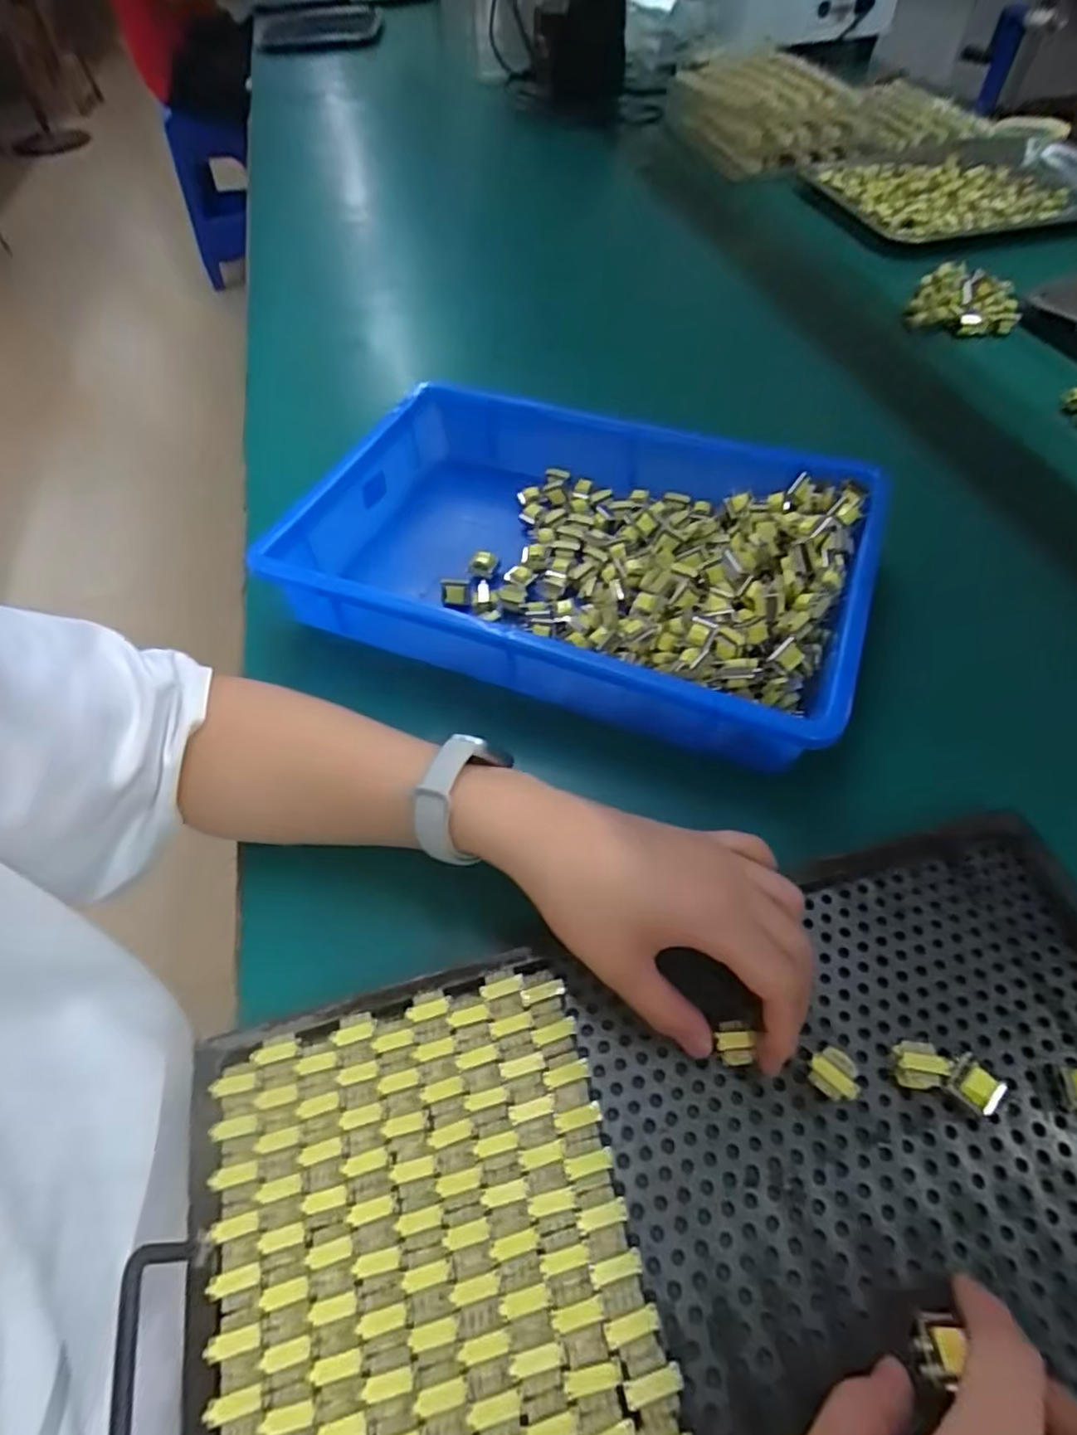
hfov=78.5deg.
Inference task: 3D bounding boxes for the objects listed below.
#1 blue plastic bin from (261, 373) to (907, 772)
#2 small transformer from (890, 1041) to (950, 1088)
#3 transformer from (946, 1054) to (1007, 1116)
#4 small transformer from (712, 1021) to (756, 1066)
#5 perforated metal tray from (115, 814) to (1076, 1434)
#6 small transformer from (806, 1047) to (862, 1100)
[{"bbox_3d":[0.026,-0.117,0.452,0.347,0.064,0.236,18,57,15],"label":"blue plastic bin"},{"bbox_3d":[0.163,0.151,0.286,0.019,0.014,0.019,-1,54,2],"label":"small transformer"},{"bbox_3d":[0.184,0.157,0.280,0.018,0.015,0.019,-40,62,-23],"label":"transformer"},{"bbox_3d":[0.086,0.144,0.291,0.017,0.014,0.016,-2,54,1],"label":"small transformer"},{"bbox_3d":[0.087,0.203,0.238,0.431,0.042,0.272,-14,55,-7],"label":"perforated metal tray"},{"bbox_3d":[0.126,0.154,0.284,0.015,0.018,0.020,-40,62,-23],"label":"small transformer"}]

